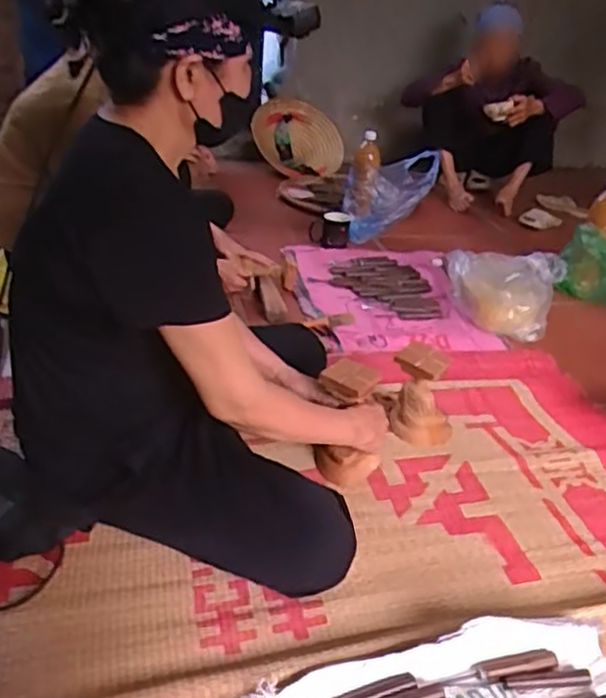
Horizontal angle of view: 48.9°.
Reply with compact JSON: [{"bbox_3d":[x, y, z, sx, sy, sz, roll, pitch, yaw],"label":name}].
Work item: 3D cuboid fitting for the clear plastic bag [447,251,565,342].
[{"bbox_3d":[0.497,-0.153,1.686,0.285,0.165,0.178,14,31,15],"label":"clear plastic bag"}]

